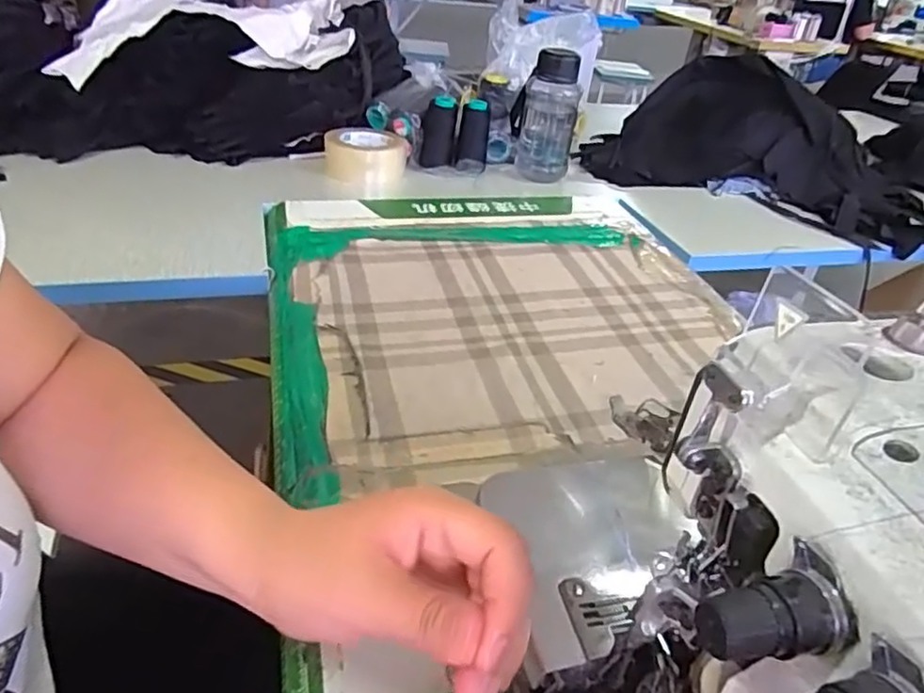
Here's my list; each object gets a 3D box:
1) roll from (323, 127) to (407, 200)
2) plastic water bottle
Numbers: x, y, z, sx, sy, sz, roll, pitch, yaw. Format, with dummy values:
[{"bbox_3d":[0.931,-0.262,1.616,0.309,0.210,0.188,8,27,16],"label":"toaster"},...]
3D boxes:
[{"bbox_3d":[-0.151,-0.303,1.000,0.123,0.054,0.109,-5,36,-16],"label":"roll"},{"bbox_3d":[0.138,-0.382,1.036,0.095,0.188,0.102,9,34,4],"label":"plastic water bottle"}]

